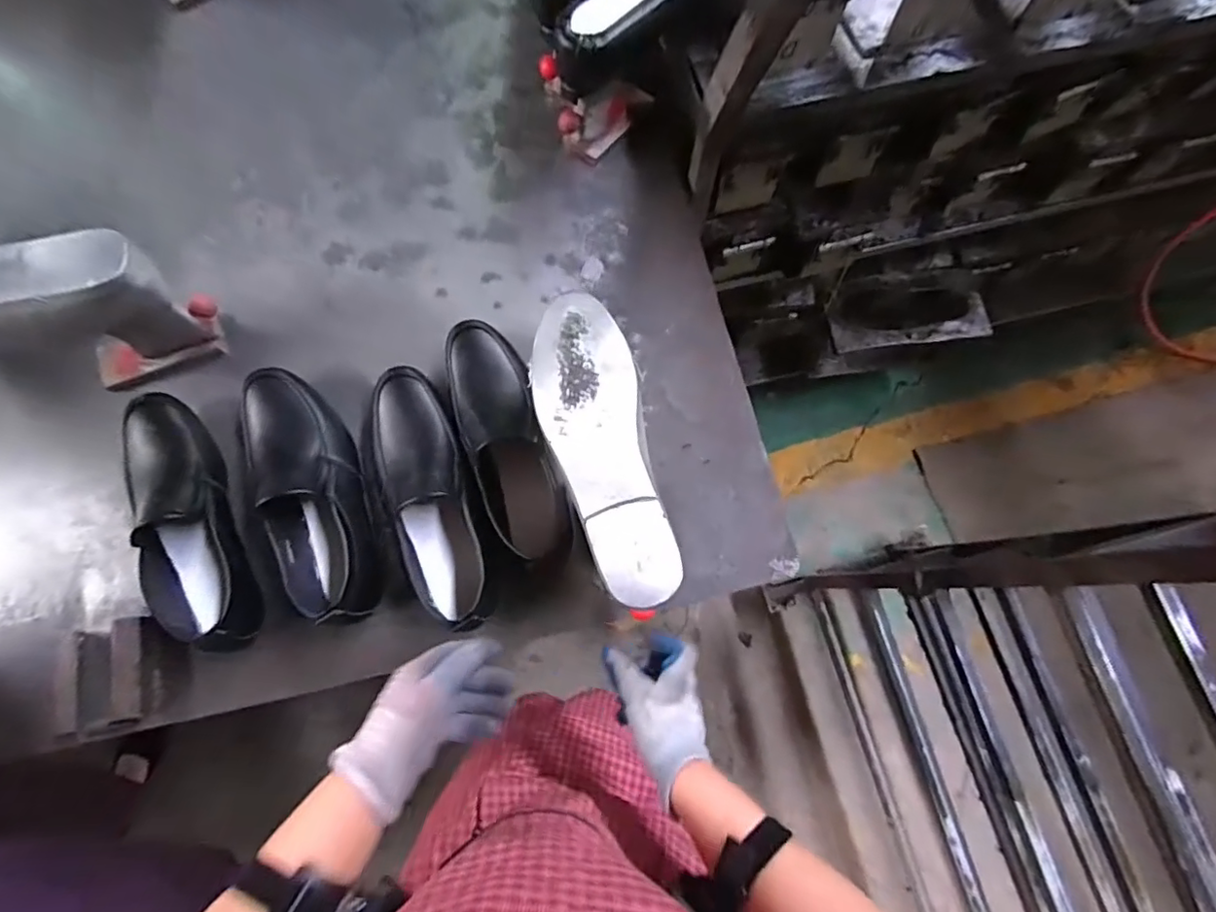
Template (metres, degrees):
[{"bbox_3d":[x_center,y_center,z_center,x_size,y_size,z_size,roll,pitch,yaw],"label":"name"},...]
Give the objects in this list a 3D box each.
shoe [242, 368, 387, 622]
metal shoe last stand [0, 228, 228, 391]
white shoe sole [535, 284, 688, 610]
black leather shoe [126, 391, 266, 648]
[{"bbox_3d":[-0.330,0.033,0.619,0.104,0.080,0.299,-24,76,-6],"label":"shoe"},{"bbox_3d":[-0.602,-0.131,0.615,0.275,0.180,0.102,-12,75,-3],"label":"metal shoe last stand"},{"bbox_3d":[-0.008,-0.013,0.499,0.089,0.027,0.284,-12,75,-3],"label":"white shoe sole"},{"bbox_3d":[-0.463,0.064,0.611,0.091,0.076,0.298,-22,75,-5],"label":"black leather shoe"}]

